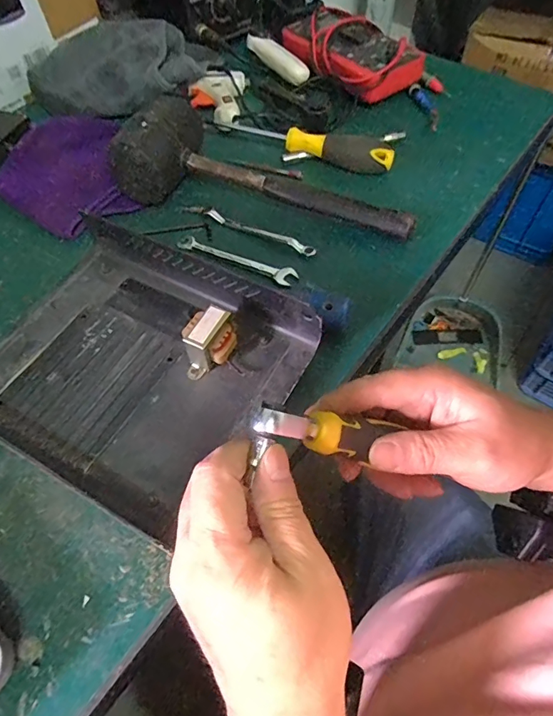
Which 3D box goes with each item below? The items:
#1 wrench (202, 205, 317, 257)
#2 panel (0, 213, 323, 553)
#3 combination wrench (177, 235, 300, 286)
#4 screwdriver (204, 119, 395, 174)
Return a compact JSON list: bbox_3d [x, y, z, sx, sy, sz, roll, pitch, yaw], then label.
[{"bbox_3d":[-0.018,-0.123,0.433,0.122,0.013,0.012,26,63,17],"label":"wrench"},{"bbox_3d":[-0.108,0.001,0.331,0.226,0.055,0.185,25,62,16],"label":"panel"},{"bbox_3d":[-0.037,-0.091,0.415,0.117,0.010,0.019,22,61,15],"label":"combination wrench"},{"bbox_3d":[0.023,-0.233,0.477,0.202,0.029,0.027,15,60,11],"label":"screwdriver"}]

